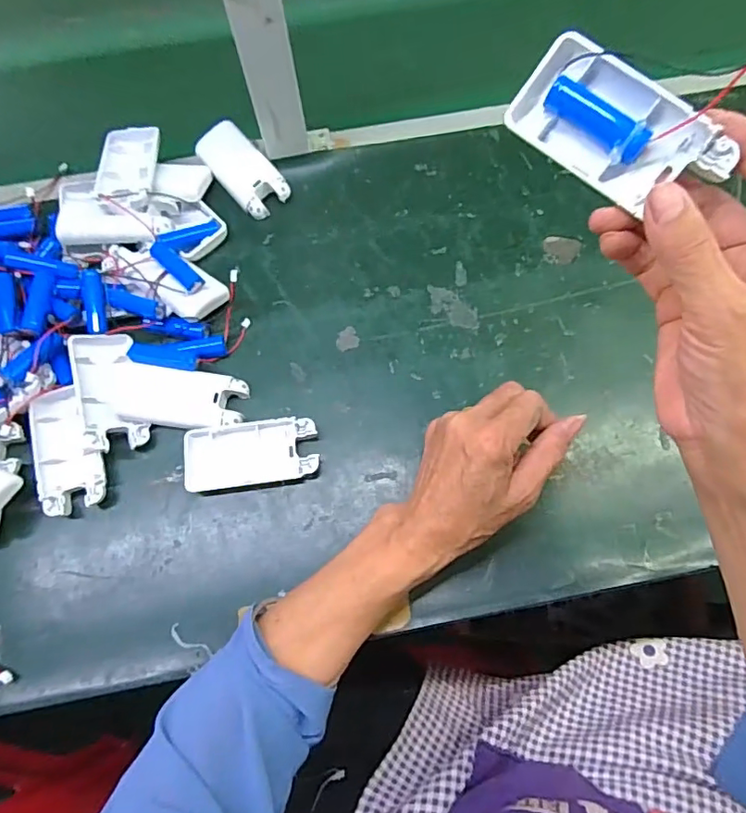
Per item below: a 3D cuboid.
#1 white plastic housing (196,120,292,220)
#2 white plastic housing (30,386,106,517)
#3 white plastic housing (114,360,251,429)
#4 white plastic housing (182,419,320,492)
[{"bbox_3d":[-0.116,-0.211,0.474,0.044,0.029,0.088,-38,74,-11],"label":"white plastic housing"},{"bbox_3d":[-0.226,0.032,0.392,0.041,0.020,0.095,-23,72,-7],"label":"white plastic housing"},{"bbox_3d":[-0.148,-0.006,0.403,0.099,0.015,0.044,7,71,4],"label":"white plastic housing"},{"bbox_3d":[-0.088,0.035,0.386,0.094,0.015,0.046,-8,71,-2],"label":"white plastic housing"}]

